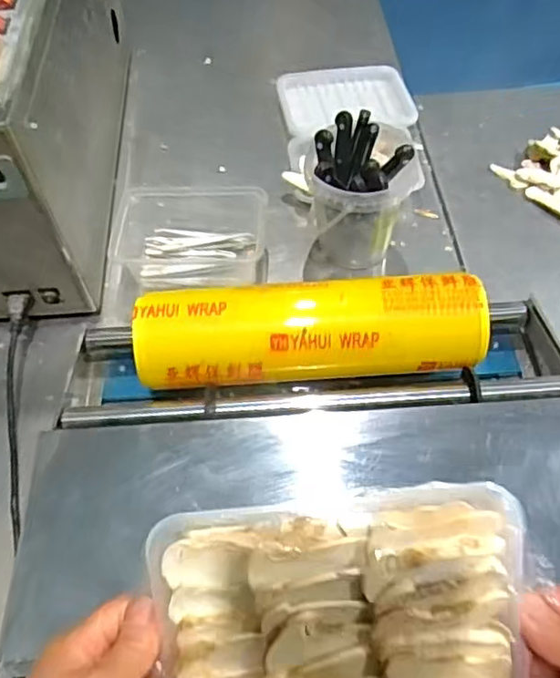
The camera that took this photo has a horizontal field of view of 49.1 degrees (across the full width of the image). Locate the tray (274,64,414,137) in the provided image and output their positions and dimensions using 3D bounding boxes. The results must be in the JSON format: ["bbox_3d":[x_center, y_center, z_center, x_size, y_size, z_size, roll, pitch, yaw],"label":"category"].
[{"bbox_3d":[0.091,-0.353,0.891,0.180,0.029,0.153,-9,58,-5],"label":"tray"}]

